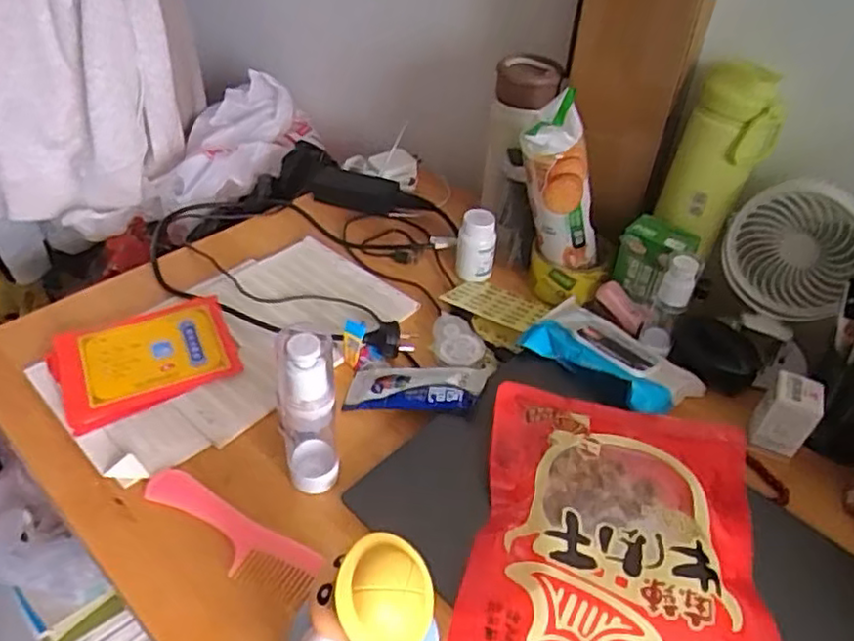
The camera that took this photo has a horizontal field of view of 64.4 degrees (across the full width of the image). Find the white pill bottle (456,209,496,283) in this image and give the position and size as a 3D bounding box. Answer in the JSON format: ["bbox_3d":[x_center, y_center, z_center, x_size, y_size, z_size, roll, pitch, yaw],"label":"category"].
[{"bbox_3d":[0.055,-0.084,0.751,0.043,0.073,0.039,7,42,3],"label":"white pill bottle"}]

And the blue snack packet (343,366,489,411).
[{"bbox_3d":[-0.011,0.060,0.618,0.123,0.017,0.053,-2,41,13],"label":"blue snack packet"}]

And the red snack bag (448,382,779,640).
[{"bbox_3d":[0.141,0.156,0.501,0.204,0.053,0.235,11,42,8],"label":"red snack bag"}]

